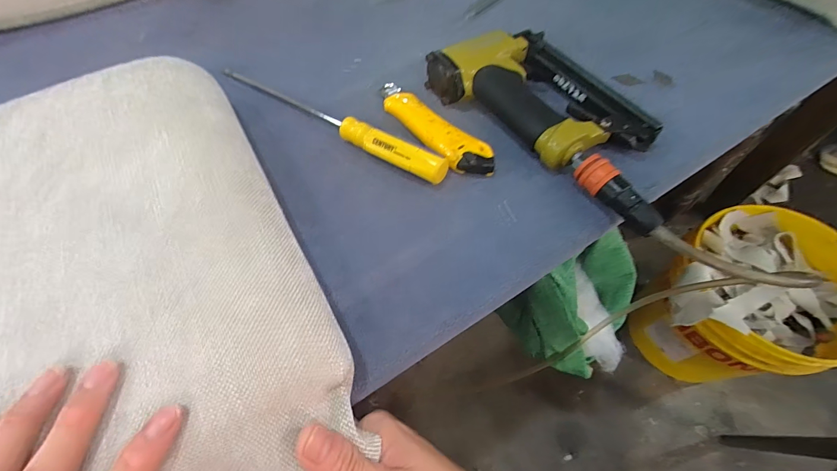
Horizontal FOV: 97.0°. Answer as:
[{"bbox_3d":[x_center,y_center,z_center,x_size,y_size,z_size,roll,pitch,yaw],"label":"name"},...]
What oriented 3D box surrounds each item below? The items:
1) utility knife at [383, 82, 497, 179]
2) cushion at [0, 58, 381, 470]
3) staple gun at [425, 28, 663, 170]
[{"bbox_3d":[0.009,-0.109,0.361,0.039,0.020,0.160,-37,65,-18],"label":"utility knife"},{"bbox_3d":[-0.295,0.062,0.237,0.427,0.060,0.393,-26,64,-16],"label":"cushion"},{"bbox_3d":[0.121,-0.139,0.364,0.129,0.042,0.210,-38,65,-18],"label":"staple gun"}]

